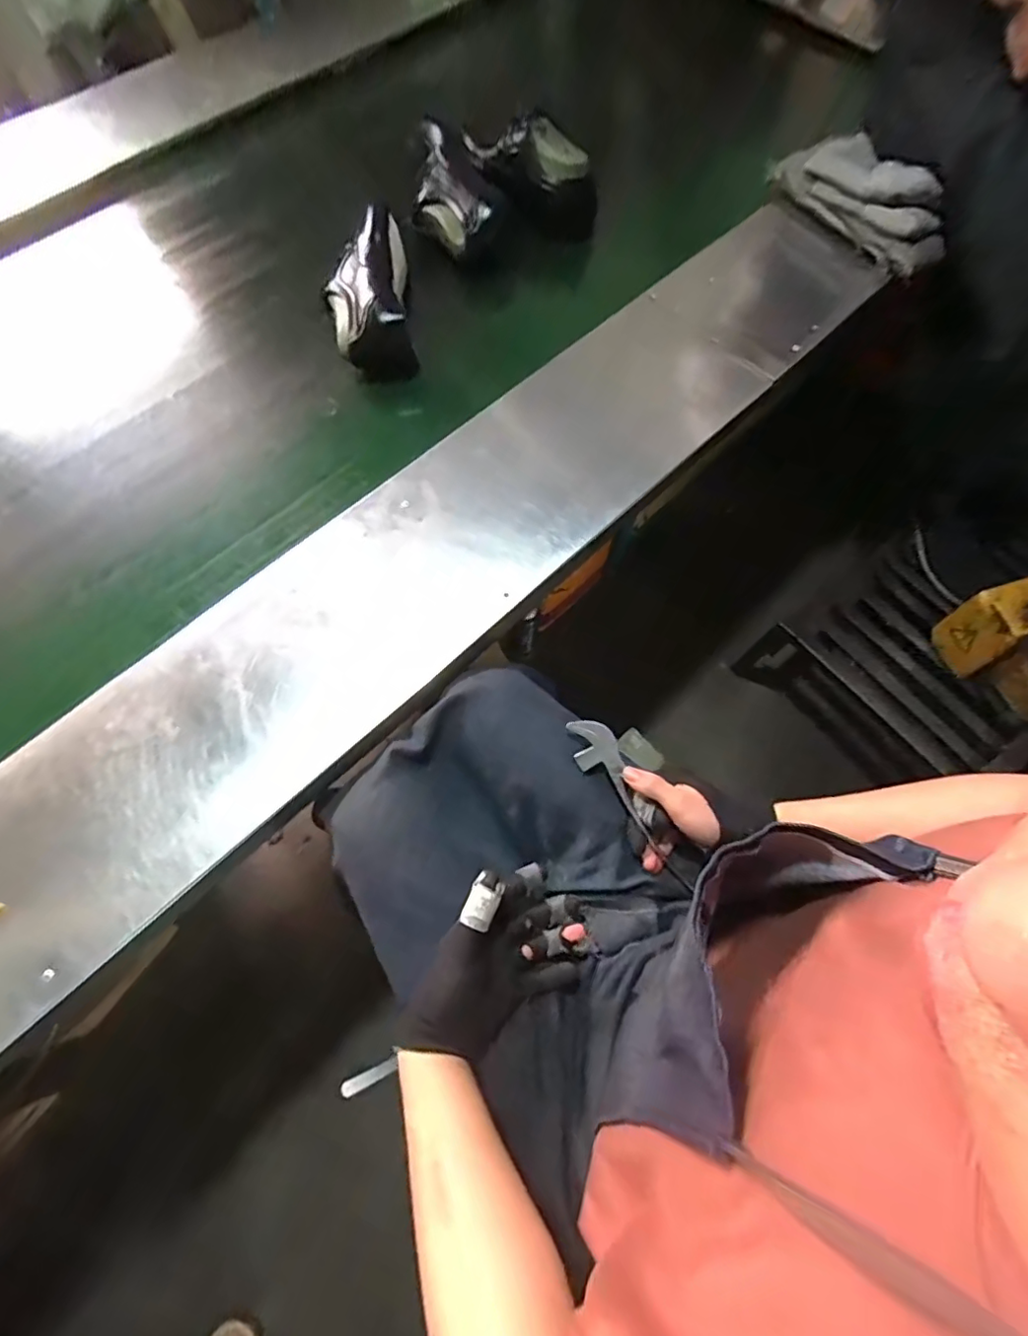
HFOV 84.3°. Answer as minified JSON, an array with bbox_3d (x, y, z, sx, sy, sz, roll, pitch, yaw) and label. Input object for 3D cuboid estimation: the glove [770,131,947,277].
[{"bbox_3d":[0.509,-0.690,0.838,0.275,0.085,0.110,38,73,12],"label":"glove"}]

